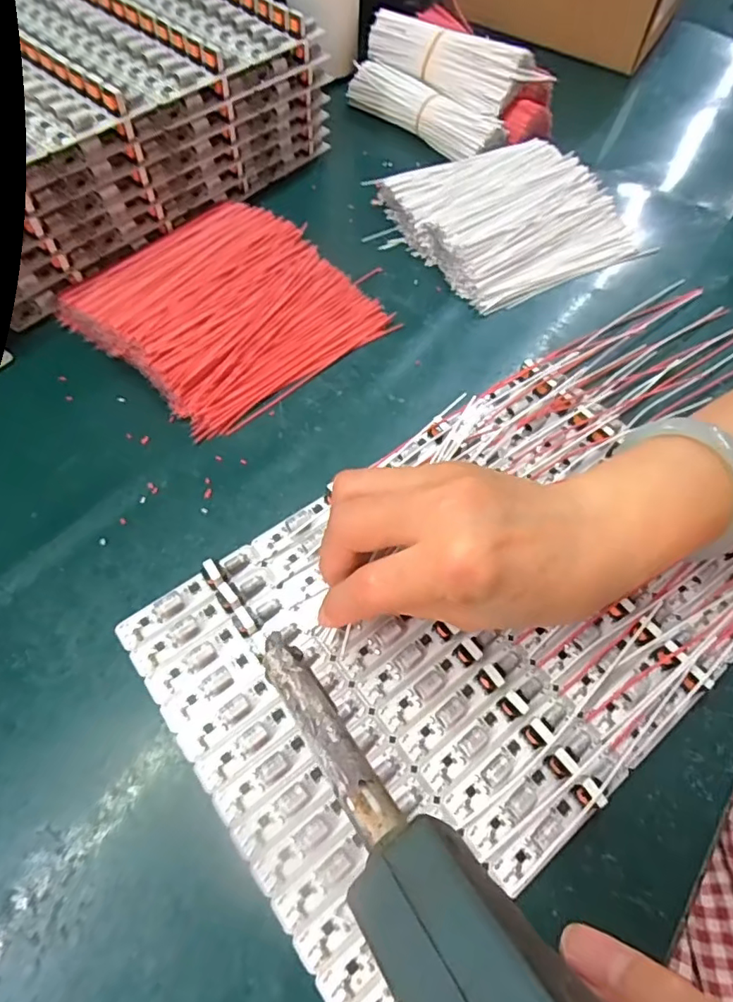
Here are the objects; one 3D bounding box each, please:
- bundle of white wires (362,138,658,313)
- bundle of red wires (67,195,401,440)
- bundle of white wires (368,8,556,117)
[{"bbox_3d":[0.103,-0.214,0.407,0.169,0.031,0.140,-21,64,-14],"label":"bundle of white wires"},{"bbox_3d":[-0.092,-0.130,0.351,0.159,0.029,0.151,40,67,18],"label":"bundle of red wires"},{"bbox_3d":[0.071,-0.370,0.455,0.158,0.035,0.051,40,66,16],"label":"bundle of white wires"}]

